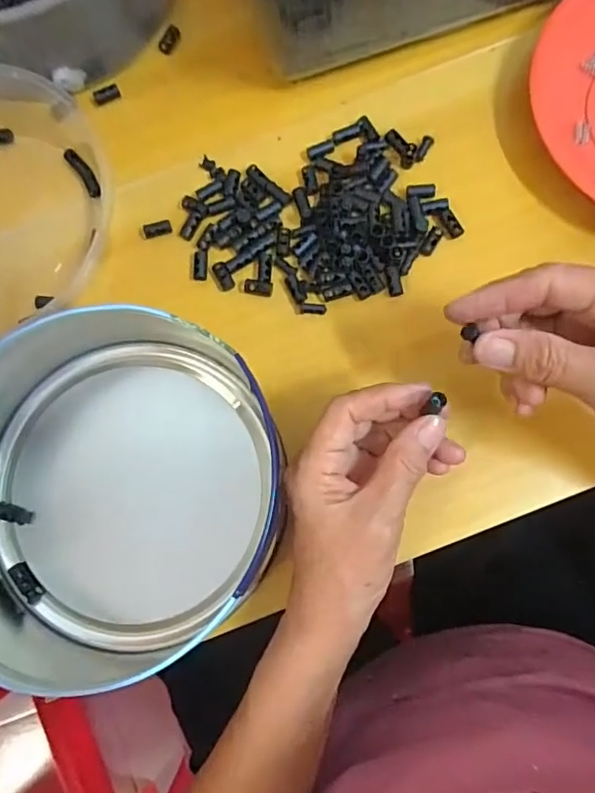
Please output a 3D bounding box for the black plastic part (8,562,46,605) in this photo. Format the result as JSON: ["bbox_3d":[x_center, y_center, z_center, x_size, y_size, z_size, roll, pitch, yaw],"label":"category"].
[{"bbox_3d":[-0.166,0.115,0.332,0.012,0.008,0.027,-30,101,-2],"label":"black plastic part"}]

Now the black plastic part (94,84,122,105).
[{"bbox_3d":[-0.137,-0.217,0.388,0.019,0.004,0.011,-26,80,-1],"label":"black plastic part"}]

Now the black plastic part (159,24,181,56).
[{"bbox_3d":[-0.093,-0.261,0.394,0.012,0.004,0.022,27,83,7],"label":"black plastic part"}]

